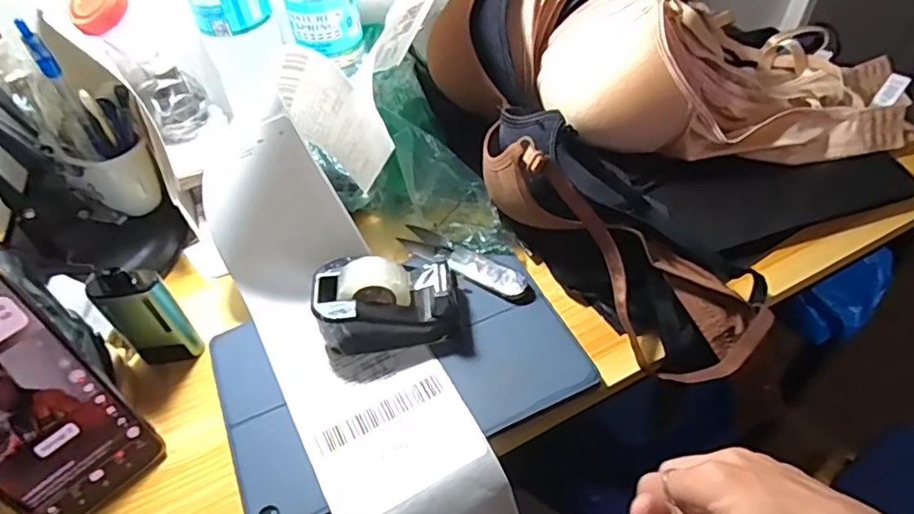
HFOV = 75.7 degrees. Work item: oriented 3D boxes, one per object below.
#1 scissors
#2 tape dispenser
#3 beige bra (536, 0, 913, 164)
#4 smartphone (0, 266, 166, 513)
[{"bbox_3d":[0.004,0.002,0.465,0.115,0.008,0.024,26,56,23],"label":"scissors"},{"bbox_3d":[-0.050,0.031,0.416,0.096,0.050,0.050,-7,49,-3],"label":"tape dispenser"},{"bbox_3d":[0.258,-0.162,0.522,0.313,0.105,0.141,2,47,-17],"label":"beige bra"},{"bbox_3d":[-0.239,0.086,0.327,0.006,0.165,0.075,21,51,42],"label":"smartphone"}]

